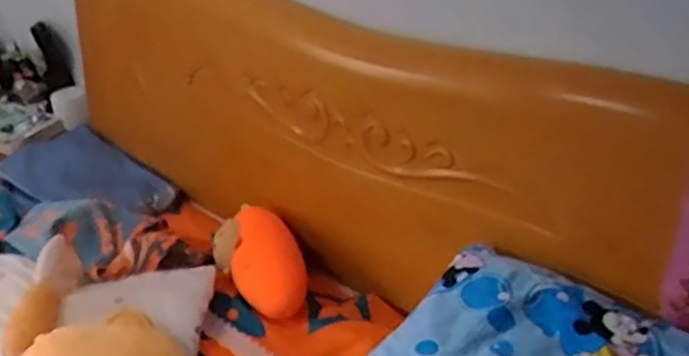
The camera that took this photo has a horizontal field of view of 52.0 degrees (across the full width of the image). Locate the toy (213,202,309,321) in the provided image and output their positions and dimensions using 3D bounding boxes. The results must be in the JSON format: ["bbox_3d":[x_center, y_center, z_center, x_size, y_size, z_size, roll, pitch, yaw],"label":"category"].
[{"bbox_3d":[-0.163,0.158,1.449,0.153,0.133,0.260,-18,36,-29],"label":"toy"}]

